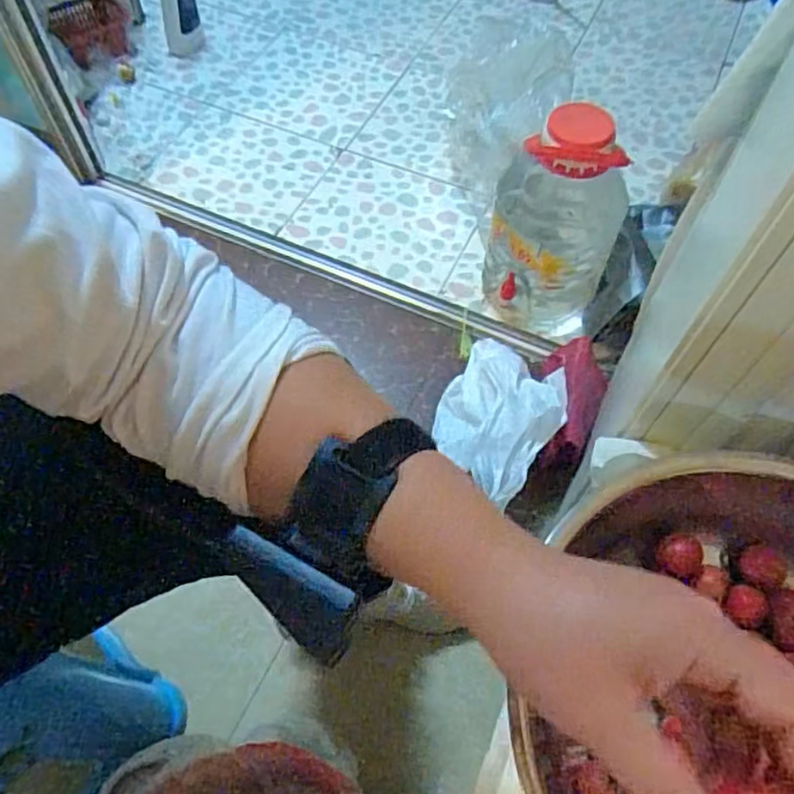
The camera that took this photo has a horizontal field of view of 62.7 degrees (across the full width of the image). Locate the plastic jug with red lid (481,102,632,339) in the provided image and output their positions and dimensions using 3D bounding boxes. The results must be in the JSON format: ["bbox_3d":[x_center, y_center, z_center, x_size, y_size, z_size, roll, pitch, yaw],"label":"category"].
[{"bbox_3d":[0.218,-0.245,0.890,0.166,0.291,0.160,16,61,8],"label":"plastic jug with red lid"}]

